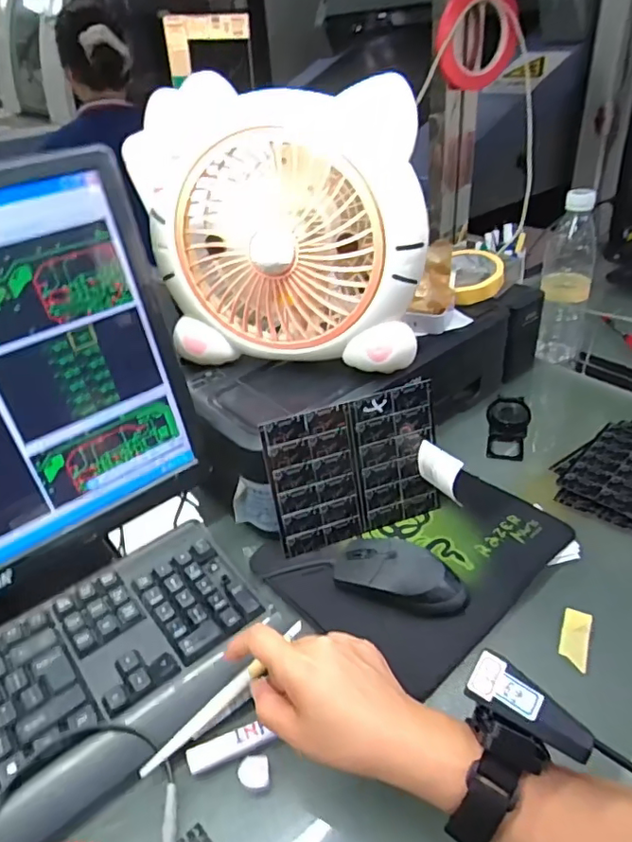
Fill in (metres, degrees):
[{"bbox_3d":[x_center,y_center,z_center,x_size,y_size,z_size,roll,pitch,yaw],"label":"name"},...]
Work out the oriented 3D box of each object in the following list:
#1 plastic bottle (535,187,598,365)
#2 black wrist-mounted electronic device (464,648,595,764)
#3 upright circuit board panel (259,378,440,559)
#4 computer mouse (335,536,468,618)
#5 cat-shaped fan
[{"bbox_3d":[0.350,-0.190,0.787,0.068,0.239,0.059,10,37,19],"label":"plastic bottle"},{"bbox_3d":[0.121,0.166,0.323,0.030,0.016,0.070,-41,60,-21],"label":"black wrist-mounted electronic device"},{"bbox_3d":[0.039,0.048,0.539,0.165,0.141,0.006,-15,24,-14],"label":"upright circuit board panel"},{"bbox_3d":[0.073,0.136,0.496,0.116,0.031,0.053,12,38,22],"label":"computer mouse"},{"bbox_3d":[-0.031,-0.174,0.535,0.260,0.236,0.097,6,36,14],"label":"cat-shaped fan"}]

